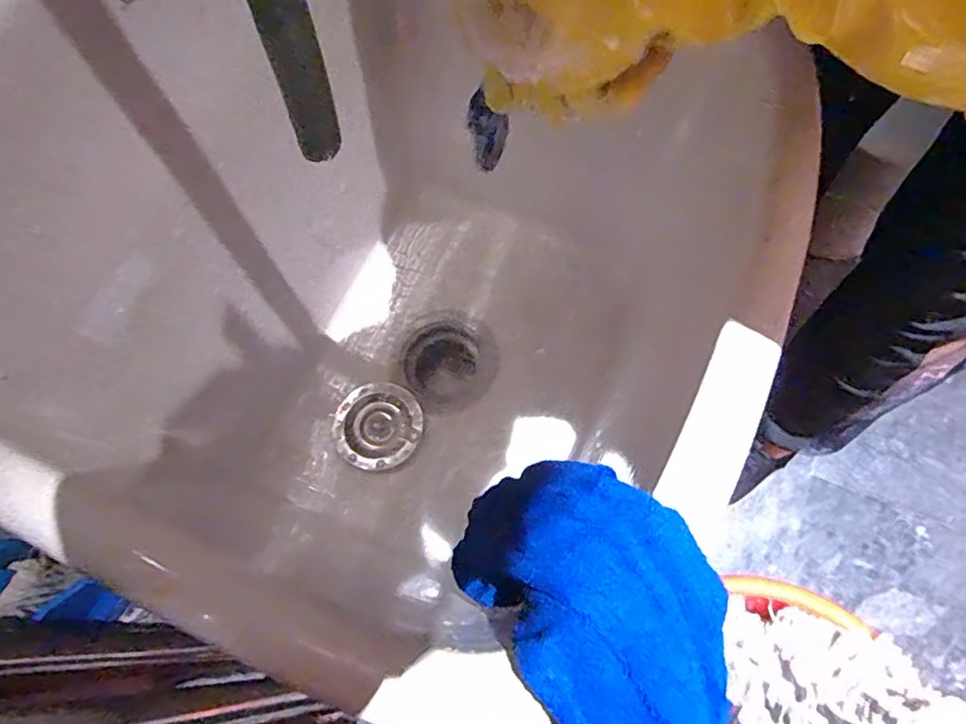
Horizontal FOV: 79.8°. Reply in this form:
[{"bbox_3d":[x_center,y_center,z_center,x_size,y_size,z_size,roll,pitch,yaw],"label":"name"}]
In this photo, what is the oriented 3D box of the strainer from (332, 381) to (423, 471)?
[{"bbox_3d":[-0.100,0.061,0.550,0.080,0.013,0.081,-1,68,2],"label":"strainer"}]

